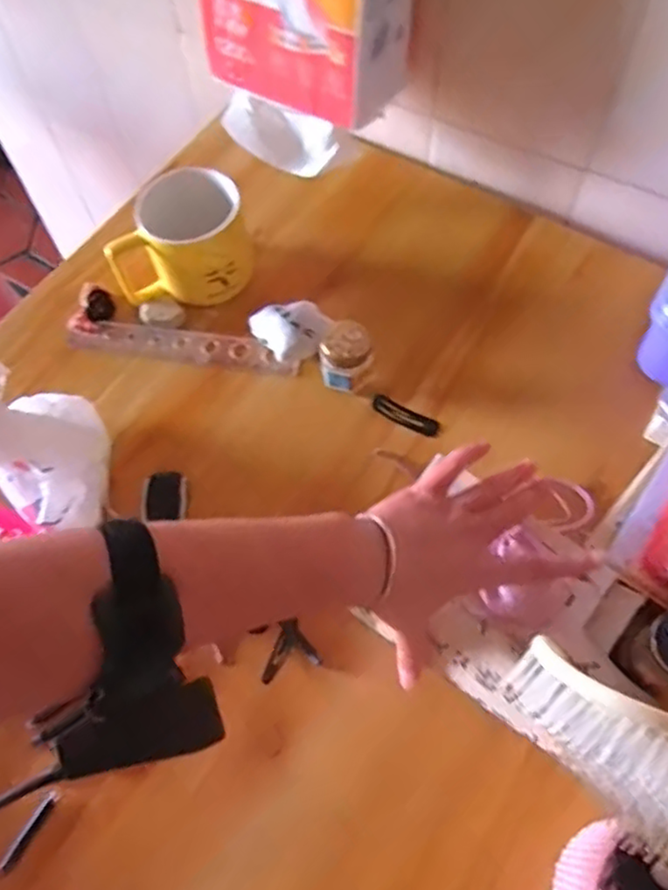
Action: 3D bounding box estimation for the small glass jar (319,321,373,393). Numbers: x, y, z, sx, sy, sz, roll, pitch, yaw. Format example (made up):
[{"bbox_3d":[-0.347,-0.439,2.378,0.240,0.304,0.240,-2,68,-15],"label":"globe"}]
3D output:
[{"bbox_3d":[0.010,-0.067,0.549,0.040,0.059,0.033,-5,63,1],"label":"small glass jar"}]

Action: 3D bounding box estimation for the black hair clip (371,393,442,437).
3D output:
[{"bbox_3d":[0.059,-0.024,0.553,0.058,0.010,0.017,26,67,15],"label":"black hair clip"}]

